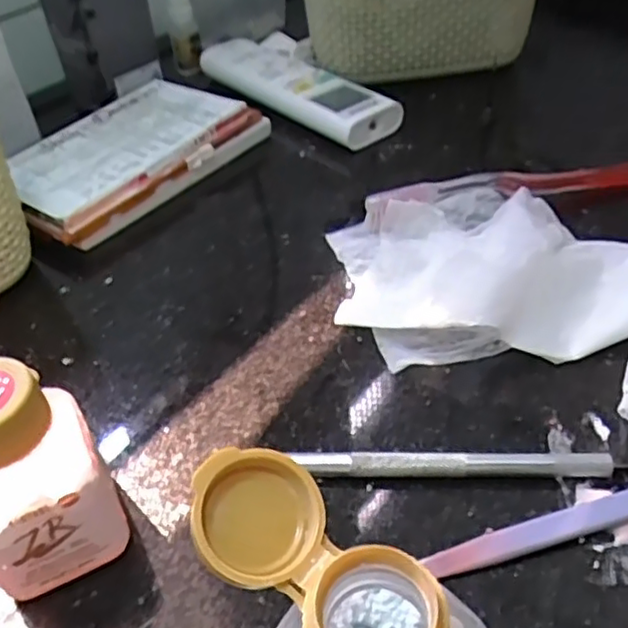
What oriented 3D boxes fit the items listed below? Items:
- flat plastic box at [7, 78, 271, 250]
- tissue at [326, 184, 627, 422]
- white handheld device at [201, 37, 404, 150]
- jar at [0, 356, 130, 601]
[{"bbox_3d":[-0.114,-0.097,0.395,0.092,0.028,0.150,26,51,31],"label":"flat plastic box"},{"bbox_3d":[0.123,-0.020,0.284,0.223,0.027,0.159,22,49,27],"label":"tissue"},{"bbox_3d":[-0.016,-0.159,0.455,0.045,0.026,0.176,-32,48,-26],"label":"white handheld device"},{"bbox_3d":[-0.084,0.050,0.194,0.041,0.072,0.032,-21,44,-16],"label":"jar"}]

